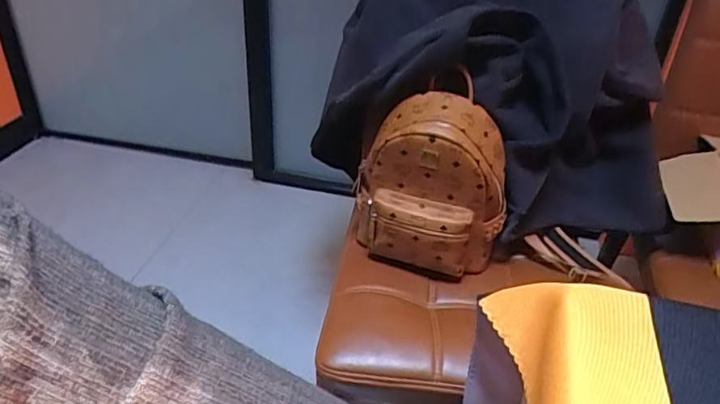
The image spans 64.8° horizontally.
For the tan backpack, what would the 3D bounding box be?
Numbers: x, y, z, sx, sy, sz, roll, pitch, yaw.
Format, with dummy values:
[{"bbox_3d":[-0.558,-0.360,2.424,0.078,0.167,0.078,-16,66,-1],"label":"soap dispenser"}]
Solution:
[{"bbox_3d":[0.102,-0.012,0.846,0.223,0.263,0.111,10,35,9],"label":"tan backpack"}]

